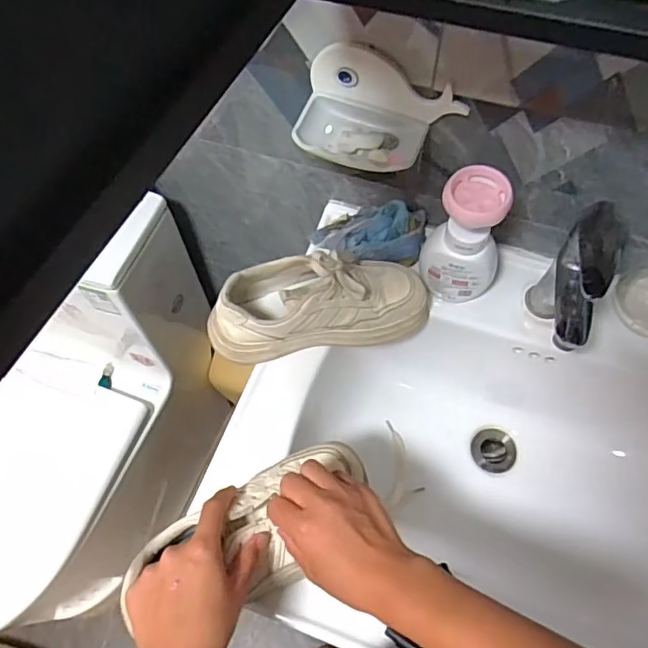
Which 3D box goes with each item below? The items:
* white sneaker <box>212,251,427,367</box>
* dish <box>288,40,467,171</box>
[{"bbox_3d":[-0.005,-0.031,0.610,0.244,0.110,0.087,-11,61,-5],"label":"white sneaker"},{"bbox_3d":[0.052,-0.205,0.555,0.160,0.076,0.079,17,63,10],"label":"dish"}]

